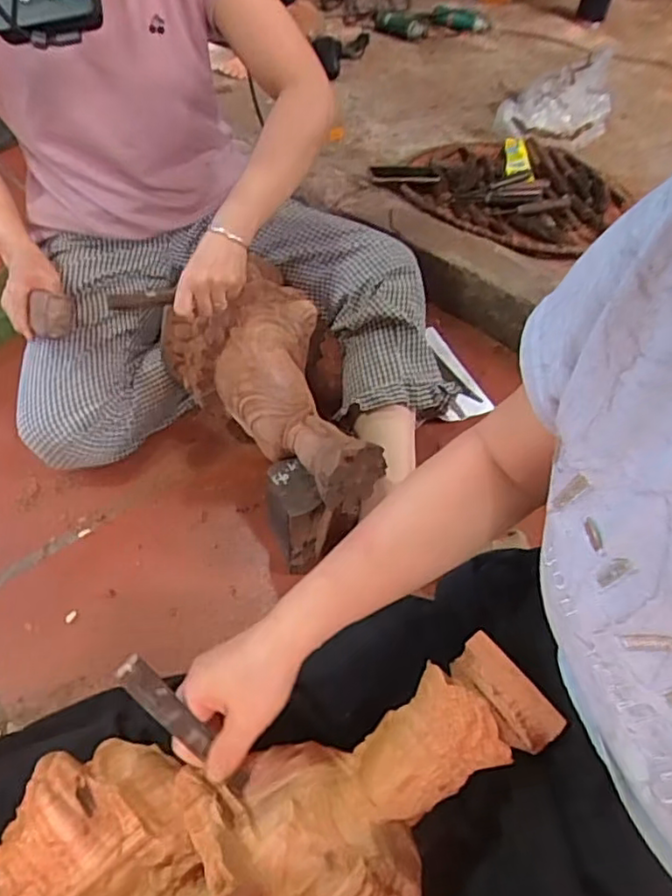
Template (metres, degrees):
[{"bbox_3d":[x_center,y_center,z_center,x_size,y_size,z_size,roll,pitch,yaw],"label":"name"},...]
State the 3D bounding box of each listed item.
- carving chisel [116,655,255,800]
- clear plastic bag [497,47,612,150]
[{"bbox_3d":[-0.105,0.197,0.446,0.013,0.141,0.021,-9,33,45],"label":"carving chisel"},{"bbox_3d":[0.564,-0.883,1.590,0.256,0.139,0.290,21,51,14],"label":"clear plastic bag"}]

